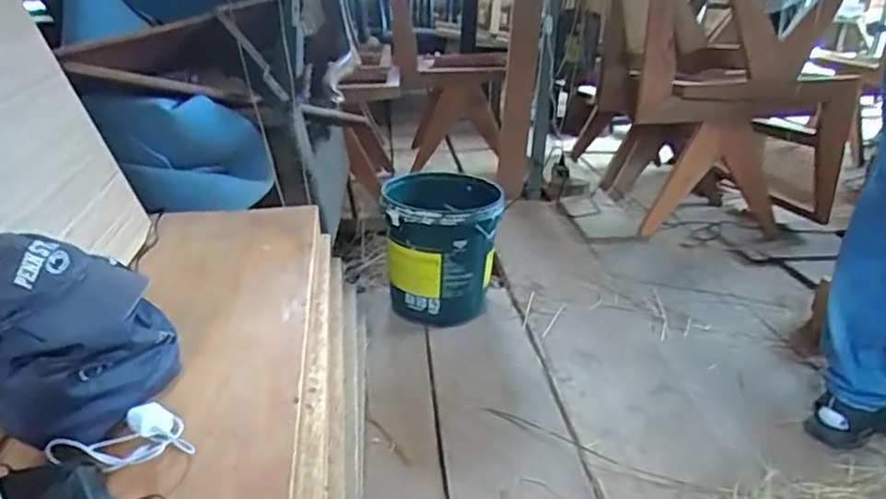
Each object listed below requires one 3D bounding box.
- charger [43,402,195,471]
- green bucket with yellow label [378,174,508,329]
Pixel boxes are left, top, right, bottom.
[{"bbox_3d":[-0.377,0.222,0.761,0.145,0.034,0.087,-11,26,-29],"label":"charger"},{"bbox_3d":[-0.003,0.009,1.694,0.288,0.346,0.277,5,23,5],"label":"green bucket with yellow label"}]

